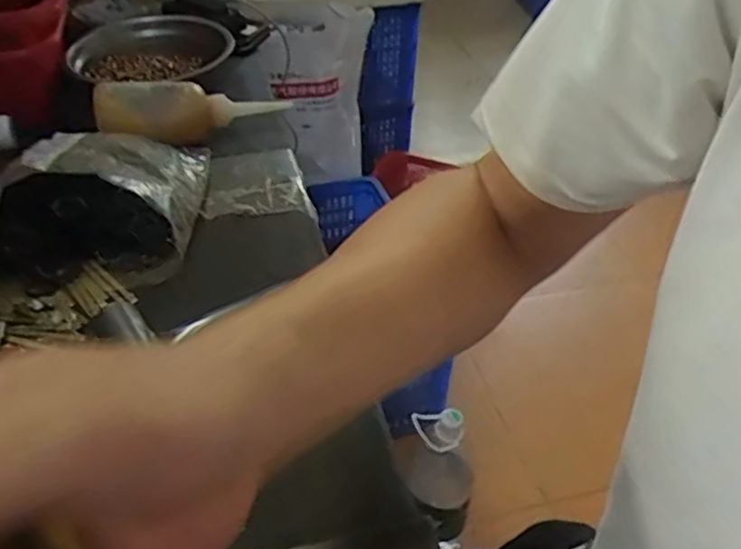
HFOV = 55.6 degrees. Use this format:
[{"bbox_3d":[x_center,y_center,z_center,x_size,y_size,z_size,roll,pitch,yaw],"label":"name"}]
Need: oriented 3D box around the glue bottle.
[{"bbox_3d":[-0.168,-0.149,0.654,0.172,0.060,0.054,-8,35,-42],"label":"glue bottle"}]

